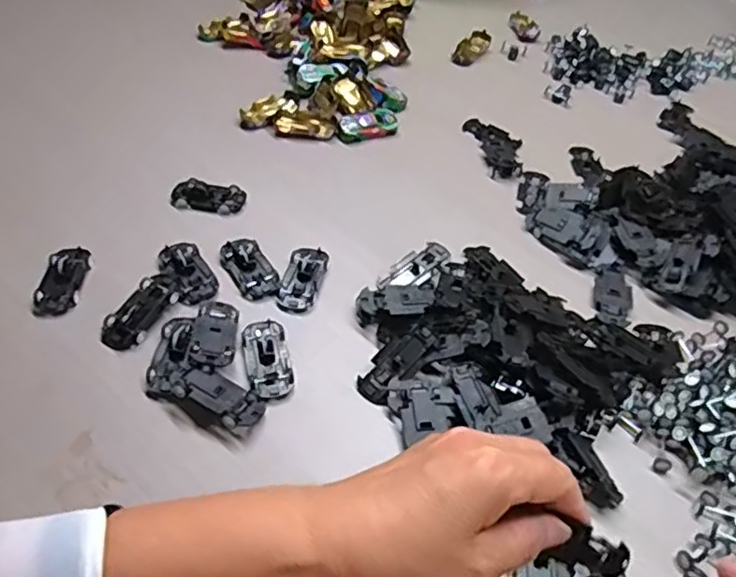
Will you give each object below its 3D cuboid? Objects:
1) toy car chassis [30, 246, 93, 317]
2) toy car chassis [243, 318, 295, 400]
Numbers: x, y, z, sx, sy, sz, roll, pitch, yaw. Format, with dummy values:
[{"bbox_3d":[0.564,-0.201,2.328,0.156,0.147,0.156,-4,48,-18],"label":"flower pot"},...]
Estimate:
[{"bbox_3d":[-0.233,-0.007,0.486,0.032,0.014,0.063,3,46,-2],"label":"toy car chassis"},{"bbox_3d":[-0.071,0.049,0.450,0.030,0.008,0.067,-6,47,-11],"label":"toy car chassis"}]

